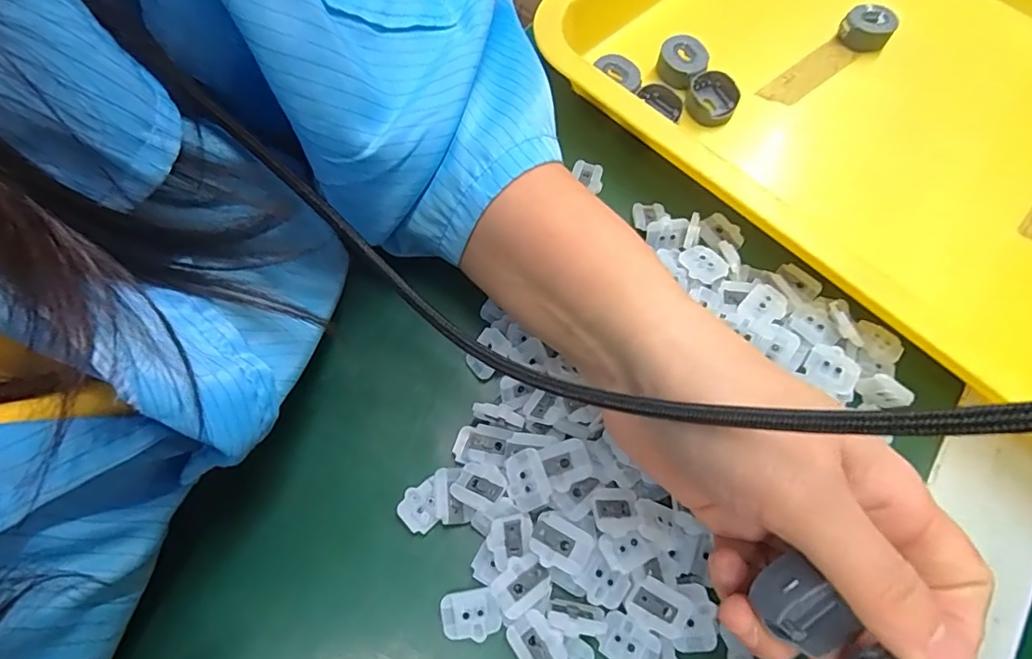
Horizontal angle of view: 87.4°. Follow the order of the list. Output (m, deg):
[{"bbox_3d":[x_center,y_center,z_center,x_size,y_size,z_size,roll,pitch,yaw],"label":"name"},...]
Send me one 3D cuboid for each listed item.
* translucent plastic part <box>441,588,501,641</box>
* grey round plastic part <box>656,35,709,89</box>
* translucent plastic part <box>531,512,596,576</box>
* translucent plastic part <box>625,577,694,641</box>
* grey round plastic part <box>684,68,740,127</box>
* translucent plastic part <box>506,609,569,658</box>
[{"bbox_3d":[-0.017,0.107,0.200,0.021,0.004,0.017,-9,67,-5],"label":"translucent plastic part"},{"bbox_3d":[0.094,-0.152,0.305,0.027,0.011,0.025,0,66,-1],"label":"grey round plastic part"},{"bbox_3d":[0.016,0.078,0.196,0.022,0.004,0.017,29,69,11],"label":"translucent plastic part"},{"bbox_3d":[0.052,0.100,0.195,0.022,0.009,0.016,20,67,8],"label":"translucent plastic part"},{"bbox_3d":[0.108,-0.128,0.300,0.027,0.014,0.027,0,66,-1],"label":"grey round plastic part"},{"bbox_3d":[0.008,0.113,0.193,0.016,0.008,0.021,-31,70,-14],"label":"translucent plastic part"}]

